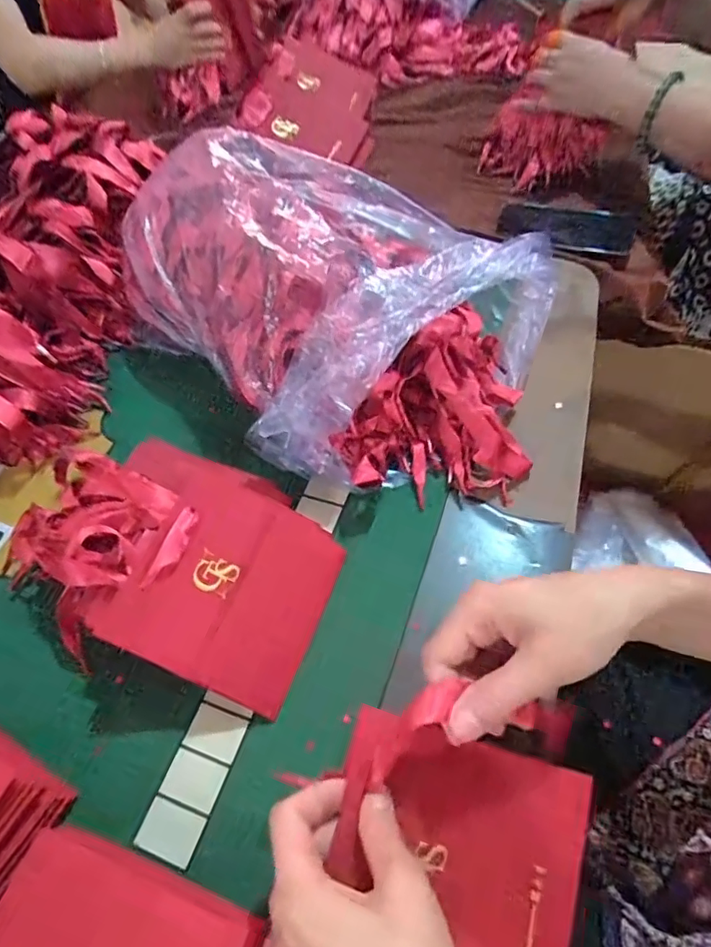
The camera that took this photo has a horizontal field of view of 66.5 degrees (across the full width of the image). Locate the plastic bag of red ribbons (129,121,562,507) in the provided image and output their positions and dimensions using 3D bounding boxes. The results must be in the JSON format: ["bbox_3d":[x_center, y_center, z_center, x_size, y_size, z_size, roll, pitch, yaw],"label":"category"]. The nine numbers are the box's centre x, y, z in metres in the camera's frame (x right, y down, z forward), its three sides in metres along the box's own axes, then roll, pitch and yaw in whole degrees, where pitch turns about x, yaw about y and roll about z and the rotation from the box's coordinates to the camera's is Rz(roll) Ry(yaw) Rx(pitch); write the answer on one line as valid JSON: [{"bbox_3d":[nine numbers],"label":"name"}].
[{"bbox_3d":[-0.030,-0.148,0.505,0.419,0.161,0.257,23,60,19],"label":"plastic bag of red ribbons"}]

